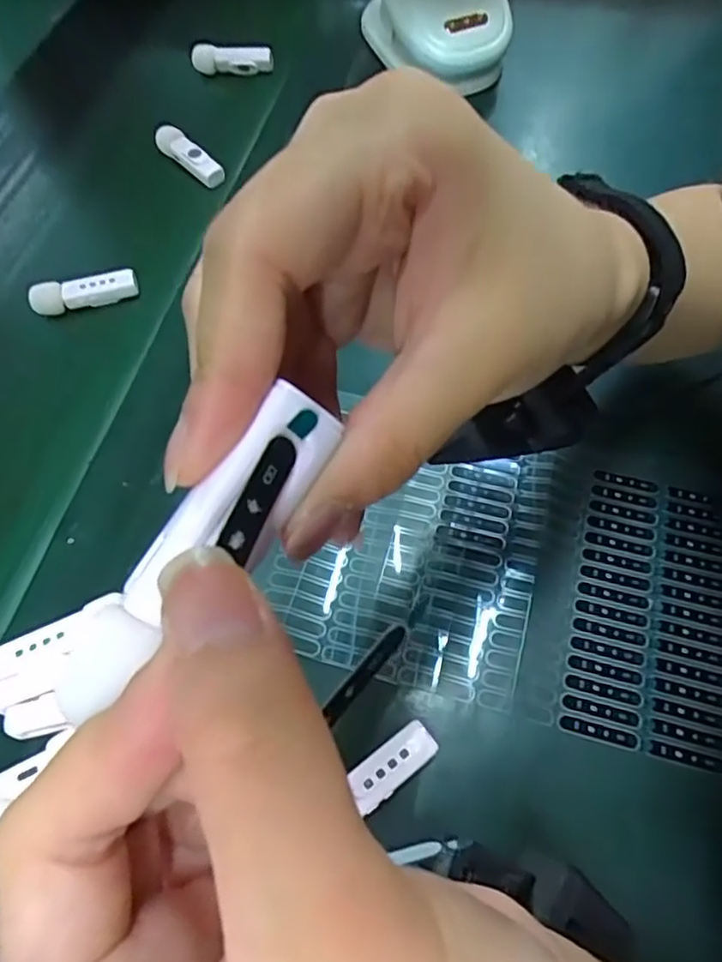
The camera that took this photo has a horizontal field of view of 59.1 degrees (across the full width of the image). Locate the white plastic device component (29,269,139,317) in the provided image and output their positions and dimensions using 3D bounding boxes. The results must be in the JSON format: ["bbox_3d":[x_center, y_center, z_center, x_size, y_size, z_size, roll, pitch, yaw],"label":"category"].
[{"bbox_3d":[-0.175,-0.120,0.403,0.065,0.015,0.014,-14,62,-7],"label":"white plastic device component"}]

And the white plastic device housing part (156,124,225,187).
[{"bbox_3d":[-0.125,-0.235,0.460,0.062,0.022,0.014,40,68,20],"label":"white plastic device housing part"}]

